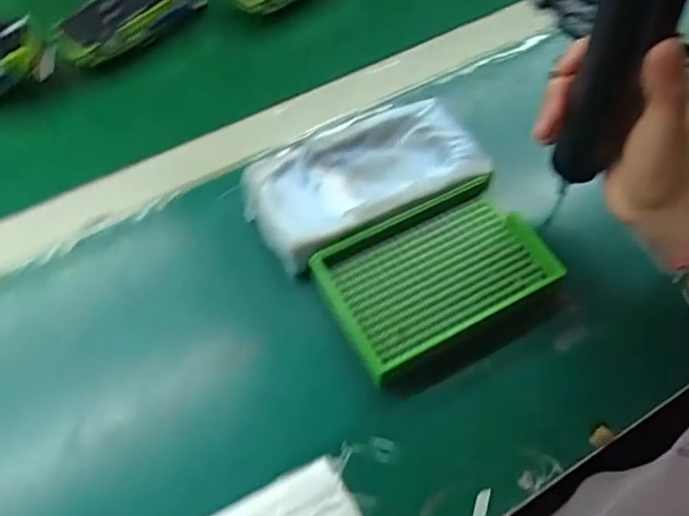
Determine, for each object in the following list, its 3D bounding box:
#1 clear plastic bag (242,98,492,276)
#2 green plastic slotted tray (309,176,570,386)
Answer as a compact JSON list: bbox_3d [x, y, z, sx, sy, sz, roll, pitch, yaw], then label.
[{"bbox_3d":[0.013,-0.061,0.421,0.158,0.026,0.085,-25,61,-15],"label":"clear plastic bag"},{"bbox_3d":[0.061,0.010,0.388,0.141,0.026,0.090,-25,61,-15],"label":"green plastic slotted tray"}]

